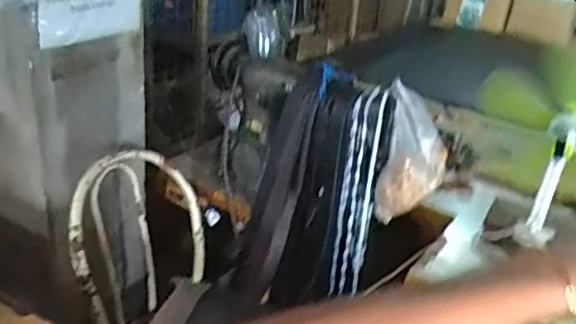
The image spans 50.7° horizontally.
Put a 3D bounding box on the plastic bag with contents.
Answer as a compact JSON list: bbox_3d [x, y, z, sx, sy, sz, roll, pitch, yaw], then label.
[{"bbox_3d":[0.282,-0.010,1.359,0.143,0.281,0.115,10,25,12],"label":"plastic bag with contents"}]

